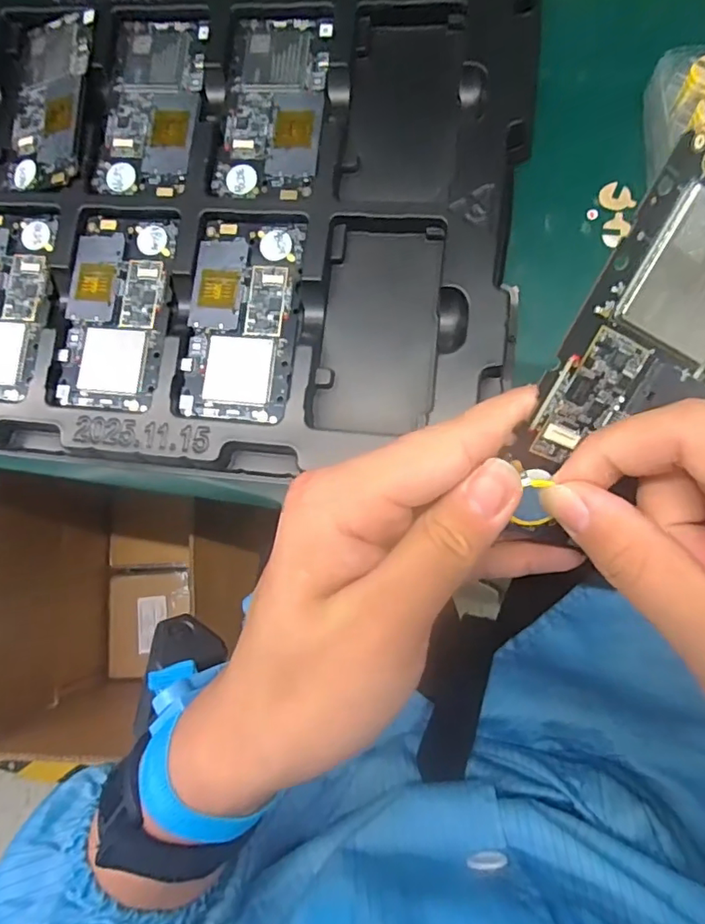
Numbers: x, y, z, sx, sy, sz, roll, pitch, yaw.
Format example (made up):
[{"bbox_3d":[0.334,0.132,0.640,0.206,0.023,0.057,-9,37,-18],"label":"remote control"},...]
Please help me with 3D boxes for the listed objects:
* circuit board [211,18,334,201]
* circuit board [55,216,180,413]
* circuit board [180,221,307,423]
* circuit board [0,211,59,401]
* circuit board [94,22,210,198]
[{"bbox_3d":[-0.051,-0.231,0.345,0.066,0.005,0.122,8,85,8],"label":"circuit board"},{"bbox_3d":[-0.154,-0.097,0.342,0.070,0.009,0.127,4,85,8],"label":"circuit board"},{"bbox_3d":[-0.068,-0.089,0.330,0.070,0.005,0.126,5,85,8],"label":"circuit board"},{"bbox_3d":[-0.237,-0.106,0.351,0.069,0.006,0.128,5,85,8],"label":"circuit board"},{"bbox_3d":[-0.132,-0.239,0.357,0.065,0.004,0.121,9,86,8],"label":"circuit board"}]

